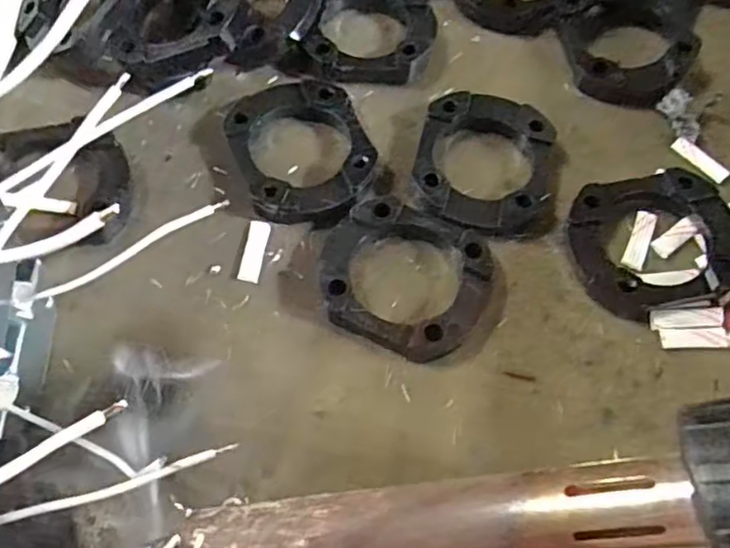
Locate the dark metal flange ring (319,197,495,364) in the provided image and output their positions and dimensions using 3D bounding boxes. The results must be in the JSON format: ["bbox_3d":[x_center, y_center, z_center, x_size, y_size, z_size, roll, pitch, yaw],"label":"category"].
[{"bbox_3d":[0.013,0.002,0.221,0.056,0.012,0.052,1,64,-2],"label":"dark metal flange ring"}]

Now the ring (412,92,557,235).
[{"bbox_3d":[0.044,-0.041,0.243,0.049,0.012,0.058,10,64,3],"label":"ring"}]

